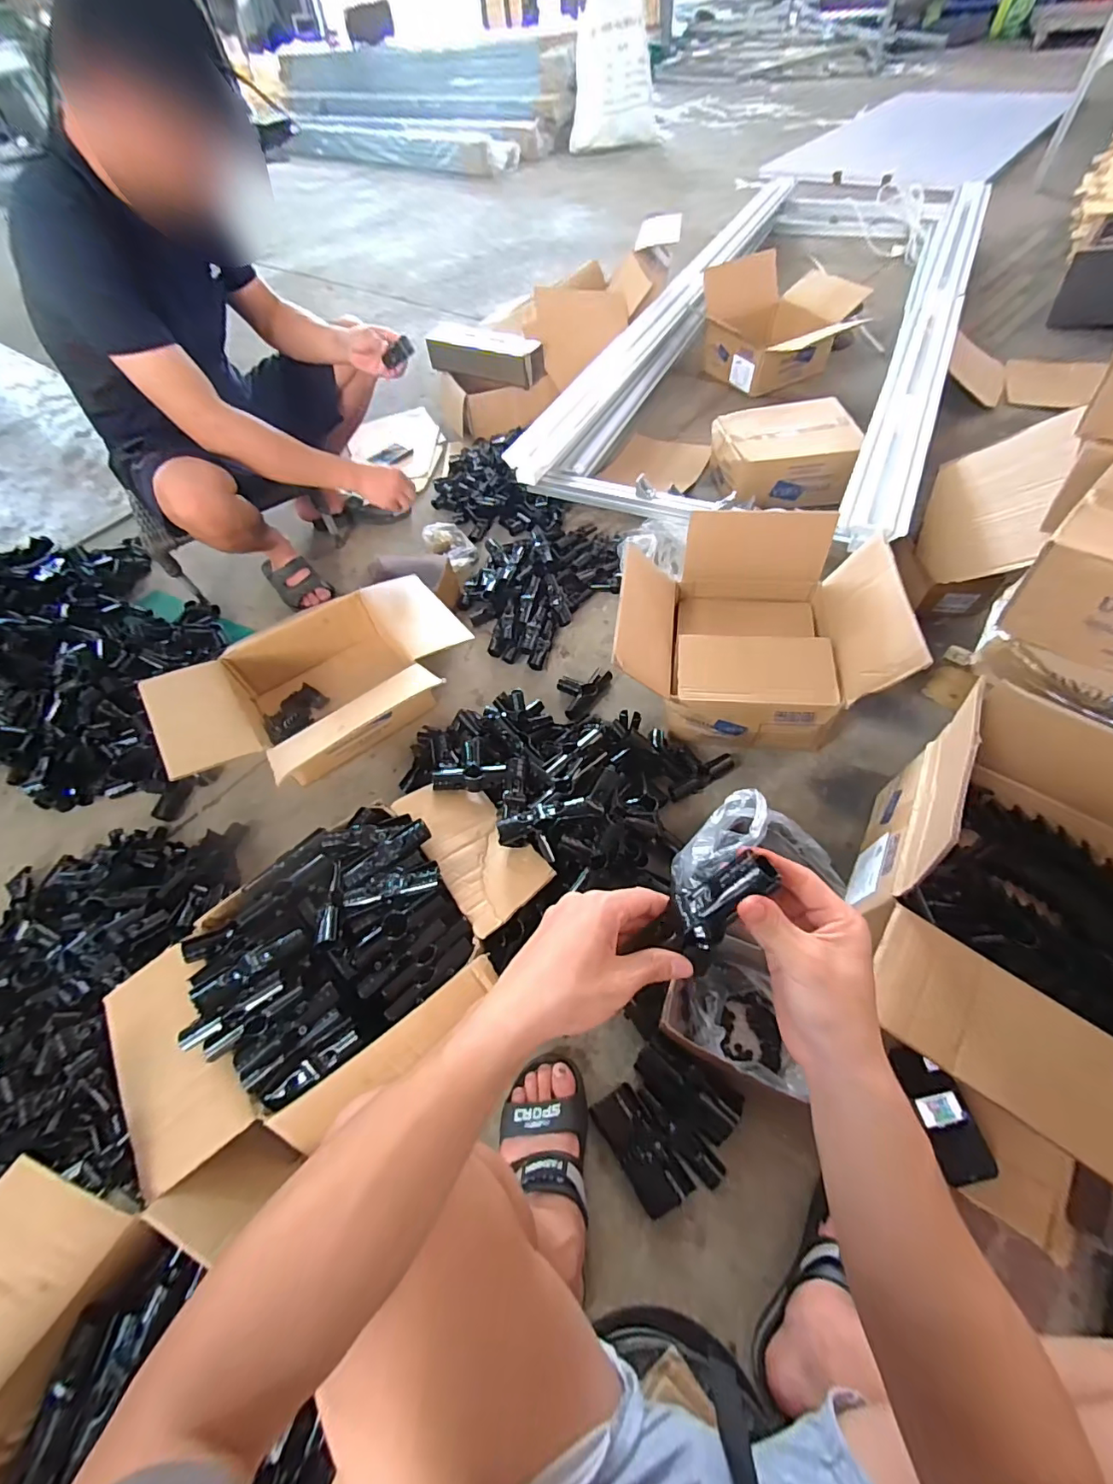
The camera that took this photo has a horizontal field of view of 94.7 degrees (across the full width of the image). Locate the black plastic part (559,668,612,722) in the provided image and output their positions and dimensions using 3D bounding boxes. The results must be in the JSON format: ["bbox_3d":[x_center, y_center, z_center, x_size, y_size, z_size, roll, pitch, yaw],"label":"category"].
[{"bbox_3d":[0.047,-0.111,1.062,0.083,0.025,0.141,29,64,22],"label":"black plastic part"}]

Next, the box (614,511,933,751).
[{"bbox_3d":[0.345,-0.214,0.970,0.448,0.222,0.395,3,57,7],"label":"box"}]

